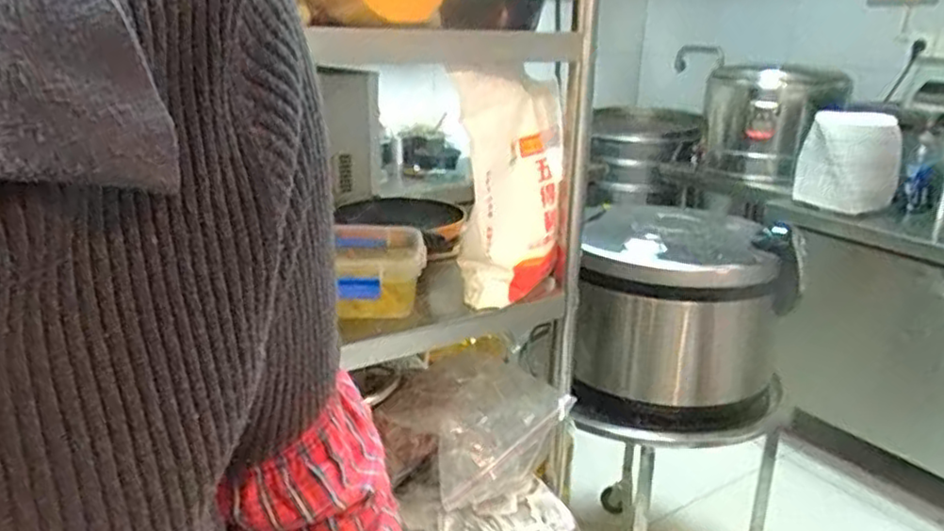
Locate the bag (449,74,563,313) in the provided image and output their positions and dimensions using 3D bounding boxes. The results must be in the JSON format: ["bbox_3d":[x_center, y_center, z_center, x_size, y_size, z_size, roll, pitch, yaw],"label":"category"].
[{"bbox_3d":[0.049,-0.104,0.979,0.113,0.297,0.168,10,21,24],"label":"bag"}]

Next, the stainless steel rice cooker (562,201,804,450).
[{"bbox_3d":[0.434,0.094,1.438,0.395,0.365,0.457,8,20,19],"label":"stainless steel rice cooker"}]

